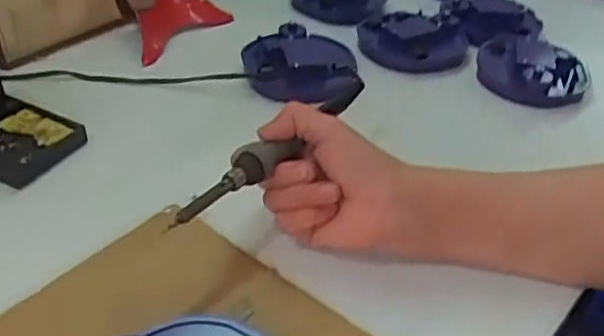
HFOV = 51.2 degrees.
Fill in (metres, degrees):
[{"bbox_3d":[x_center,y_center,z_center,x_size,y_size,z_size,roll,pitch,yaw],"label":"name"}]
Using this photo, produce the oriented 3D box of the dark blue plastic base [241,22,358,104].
[{"bbox_3d":[-0.001,-0.103,0.610,0.106,0.025,0.114,3,38,-3],"label":"dark blue plastic base"}]

